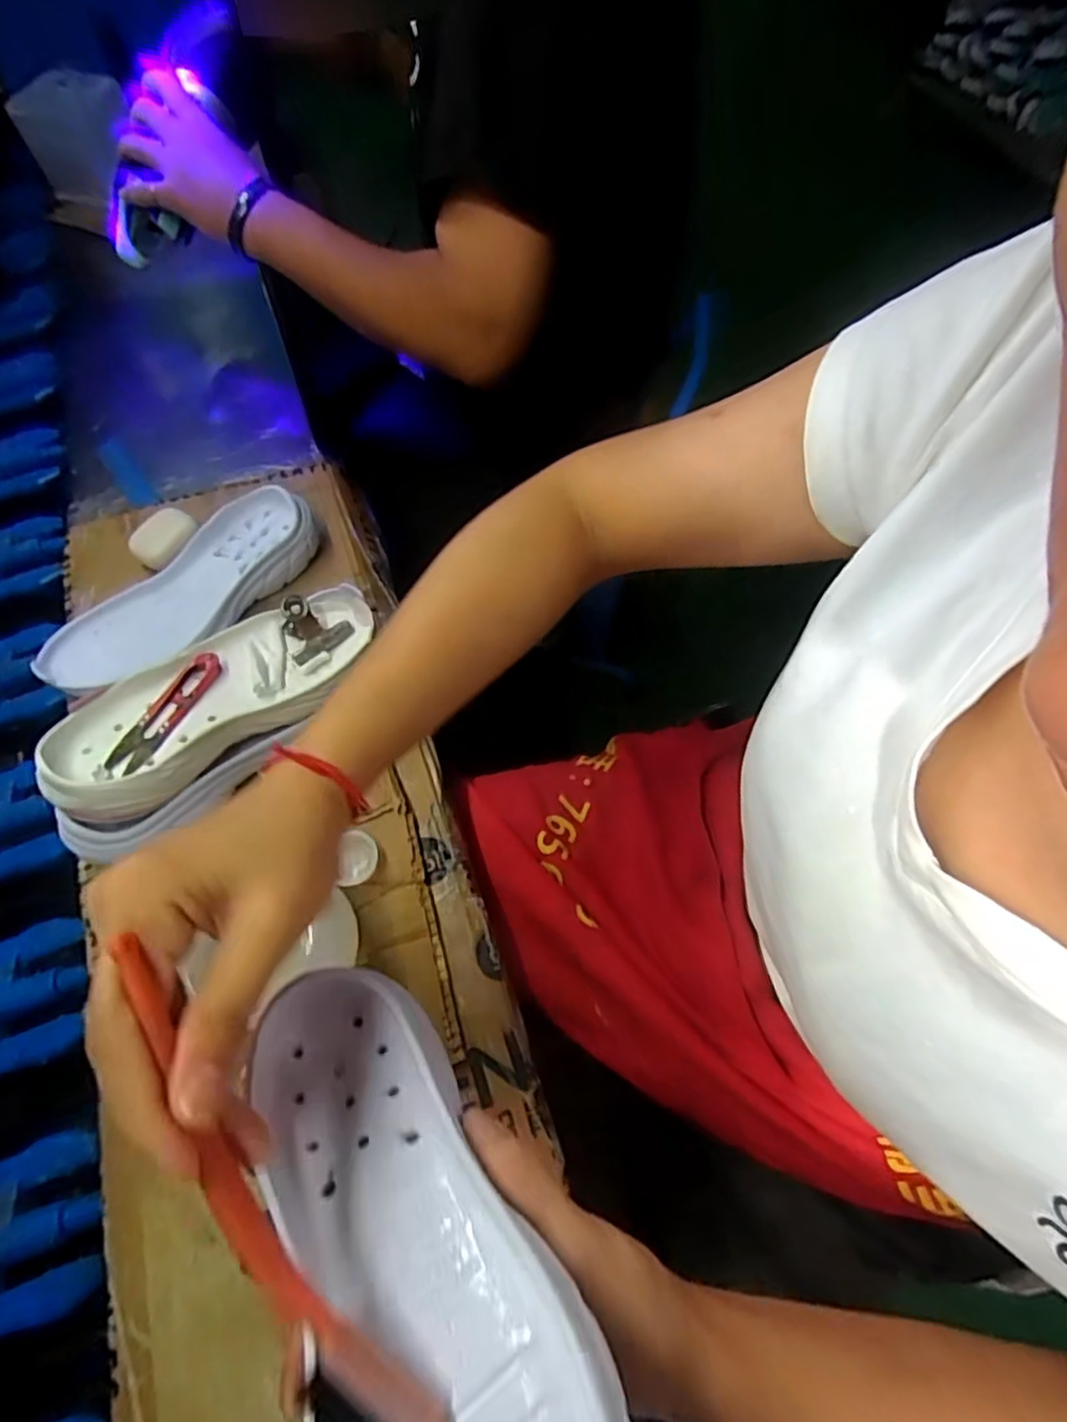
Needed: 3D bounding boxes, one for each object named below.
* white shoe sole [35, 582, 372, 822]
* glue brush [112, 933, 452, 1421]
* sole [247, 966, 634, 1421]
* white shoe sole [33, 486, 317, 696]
[{"bbox_3d":[-0.211,-0.019,0.447,0.229,0.052,0.096,-37,68,-17],"label":"white shoe sole"},{"bbox_3d":[-0.078,0.142,0.188,0.028,0.011,0.165,-29,88,-13],"label":"glue brush"},{"bbox_3d":[-0.042,0.181,0.212,0.083,0.028,0.227,-29,40,-13],"label":"sole"},{"bbox_3d":[-0.286,-0.096,0.545,0.078,0.051,0.234,37,69,18],"label":"white shoe sole"}]

